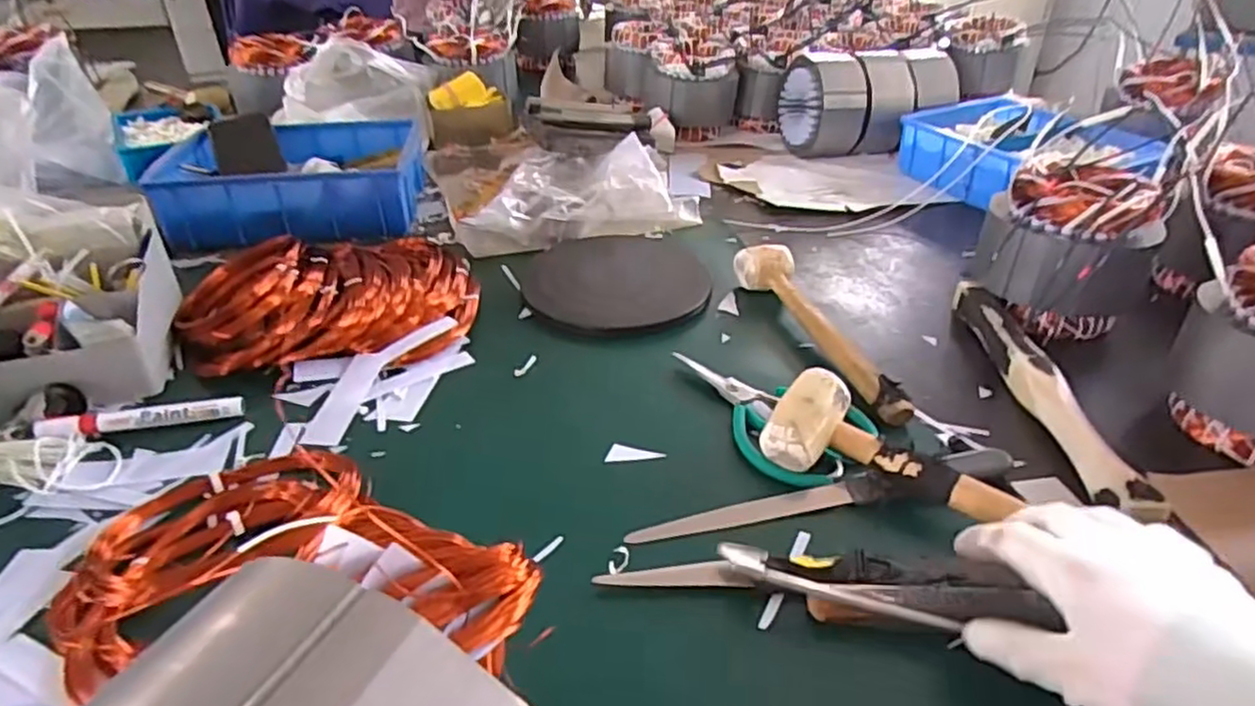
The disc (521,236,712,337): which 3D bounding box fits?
[{"bbox_3d":[-0.014,-0.079,0.773,0.191,0.009,0.194,0,35,0],"label":"disc"}]

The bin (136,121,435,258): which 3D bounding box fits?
[{"bbox_3d":[-0.416,-0.223,0.916,0.296,0.078,0.229,-9,36,-13],"label":"bin"}]

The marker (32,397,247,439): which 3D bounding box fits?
[{"bbox_3d":[-0.380,0.052,0.565,0.142,0.019,0.021,-10,36,-15],"label":"marker"}]

